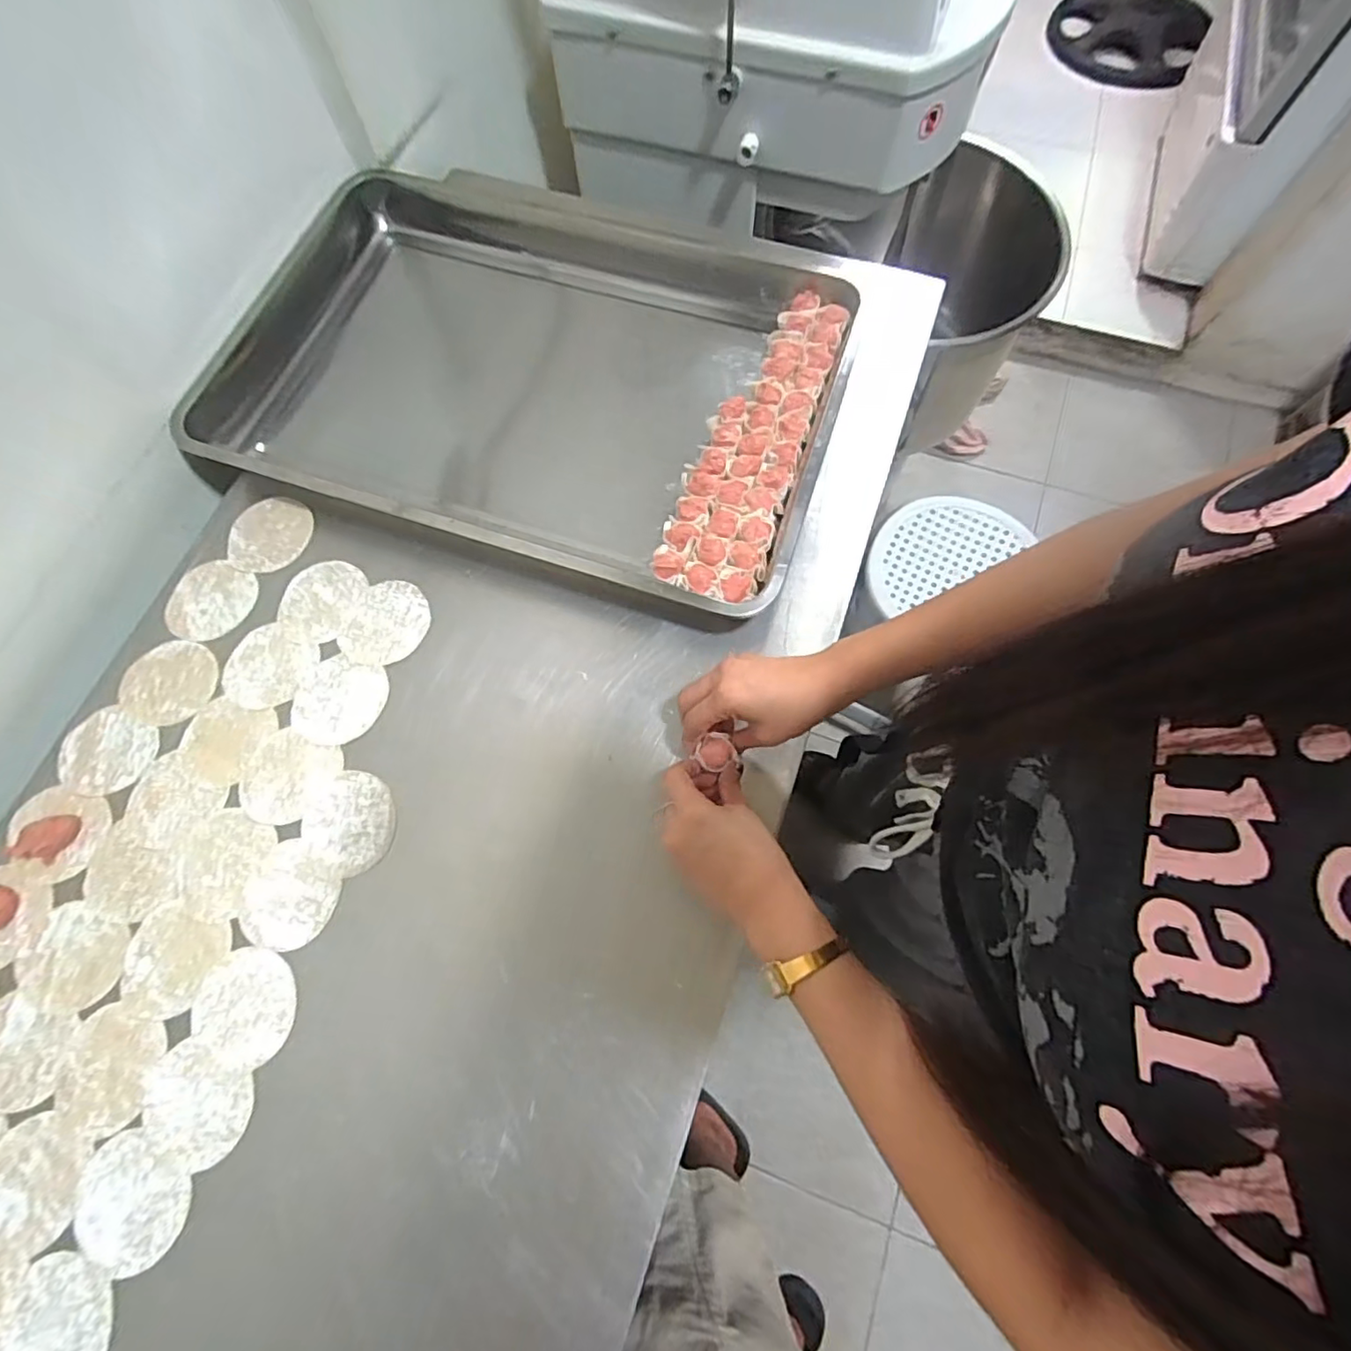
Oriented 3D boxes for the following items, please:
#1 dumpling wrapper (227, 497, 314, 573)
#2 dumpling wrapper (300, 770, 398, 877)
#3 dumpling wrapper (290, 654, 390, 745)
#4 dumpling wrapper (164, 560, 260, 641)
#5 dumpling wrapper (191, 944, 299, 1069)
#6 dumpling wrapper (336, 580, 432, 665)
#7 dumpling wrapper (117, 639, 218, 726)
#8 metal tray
[{"bbox_3d":[-0.388,-0.135,0.576,0.072,0.004,0.081,12,70,3],"label":"dumpling wrapper"},{"bbox_3d":[-0.268,0.119,0.490,0.074,0.004,0.081,0,72,1],"label":"dumpling wrapper"},{"bbox_3d":[-0.290,0.021,0.517,0.076,0.004,0.074,14,72,6],"label":"dumpling wrapper"},{"bbox_3d":[-0.428,-0.067,0.556,0.079,0.008,0.077,0,72,1],"label":"dumpling wrapper"},{"bbox_3d":[-0.320,0.247,0.447,0.072,0.004,0.079,0,72,1],"label":"dumpling wrapper"},{"bbox_3d":[-0.262,-0.049,0.540,0.080,0.004,0.078,0,72,1],"label":"dumpling wrapper"},{"bbox_3d":[-0.445,0.005,0.528,0.084,0.004,0.074,10,72,5],"label":"dumpling wrapper"},{"bbox_3d":[-0.154,-0.306,0.599,0.606,0.053,0.401,18,73,7],"label":"metal tray"}]

